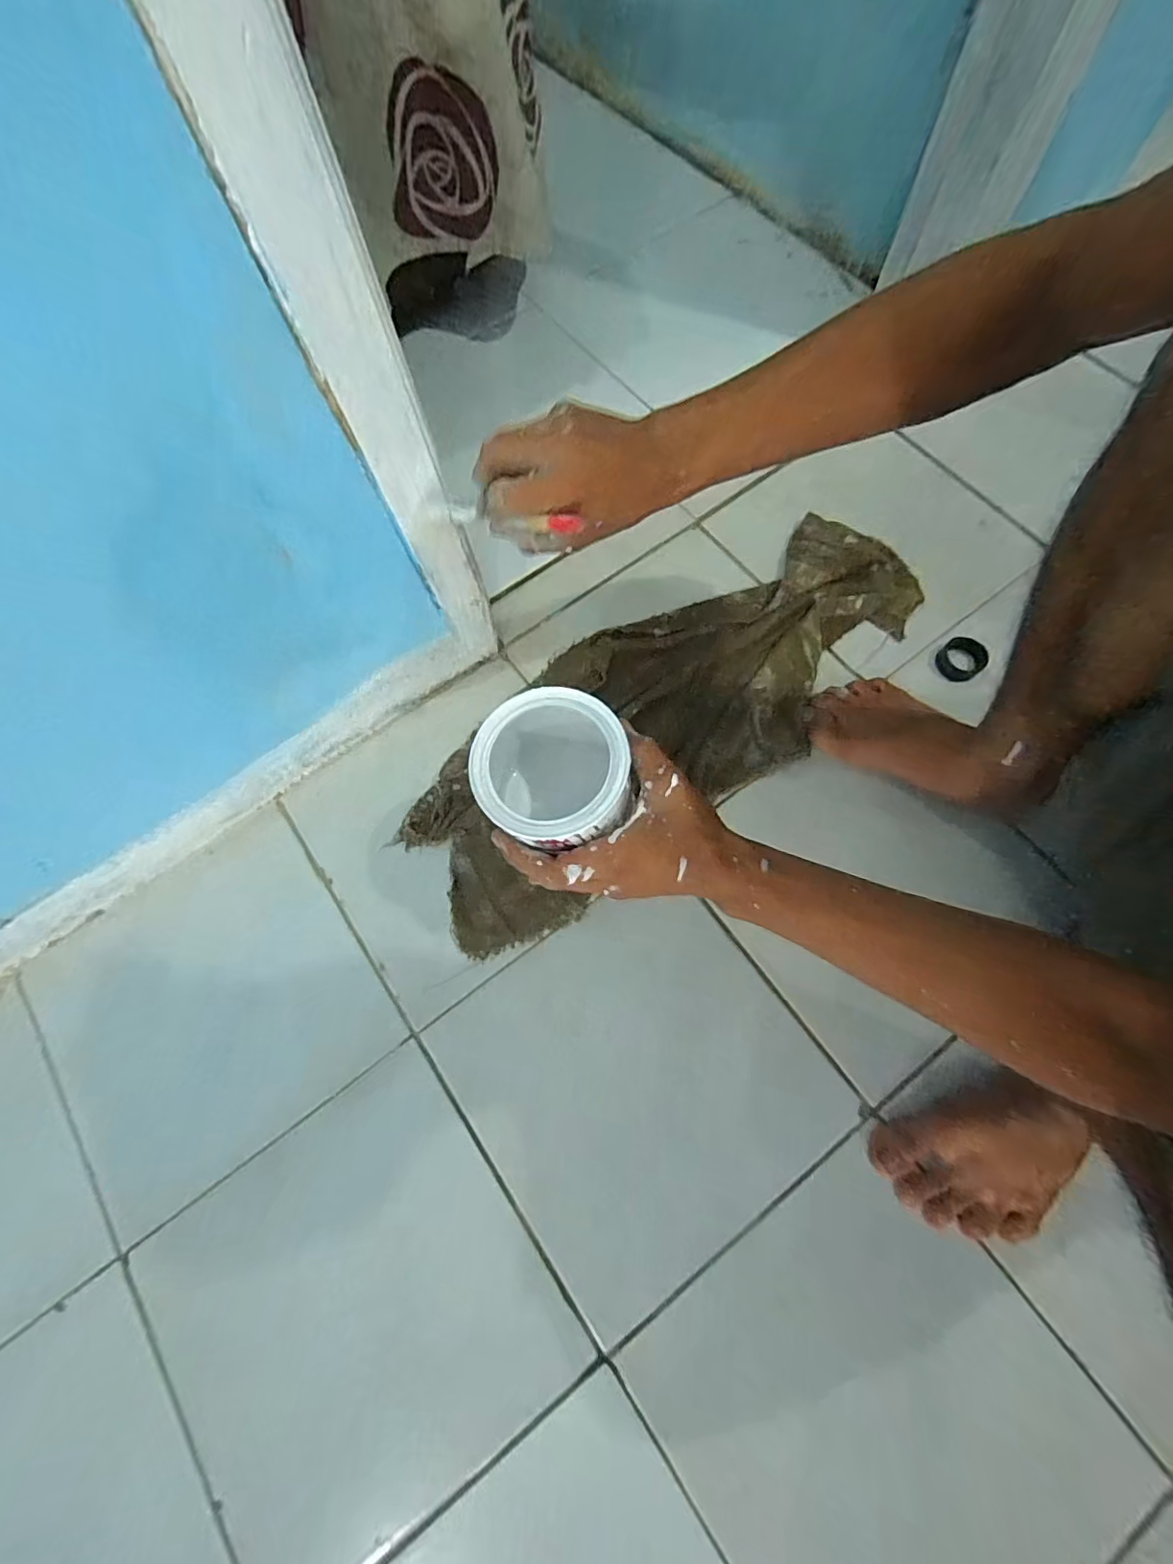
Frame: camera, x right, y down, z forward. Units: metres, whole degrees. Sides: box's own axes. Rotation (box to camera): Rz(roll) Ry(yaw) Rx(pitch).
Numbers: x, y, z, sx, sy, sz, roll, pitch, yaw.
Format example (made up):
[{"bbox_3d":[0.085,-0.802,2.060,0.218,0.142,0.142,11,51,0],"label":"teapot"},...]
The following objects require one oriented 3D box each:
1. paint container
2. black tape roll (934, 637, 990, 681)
[{"bbox_3d":[-0.022,0.004,0.436,0.102,0.133,0.104,-1,73,2],"label":"paint container"},{"bbox_3d":[0.423,-0.138,0.645,0.053,0.018,0.047,-43,74,-6],"label":"black tape roll"}]

